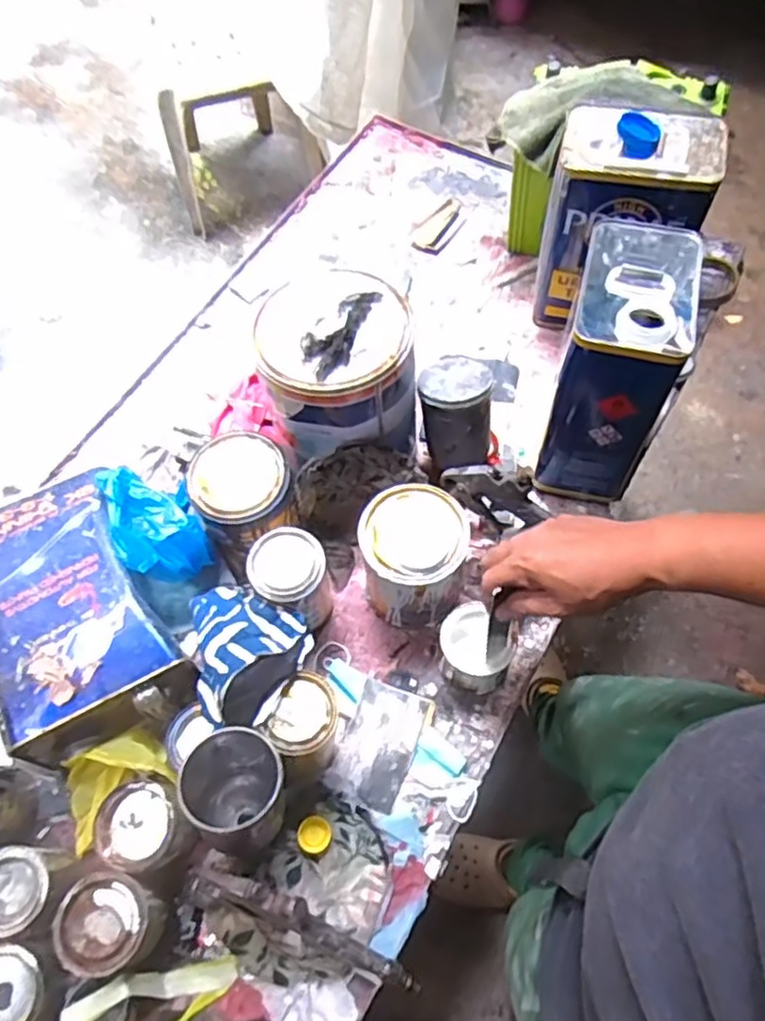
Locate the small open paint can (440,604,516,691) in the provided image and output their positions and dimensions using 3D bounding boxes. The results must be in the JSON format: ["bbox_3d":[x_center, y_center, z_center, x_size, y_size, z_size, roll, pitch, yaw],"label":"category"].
[{"bbox_3d":[0.093,0.142,0.695,0.071,0.070,0.073,0,63,0],"label":"small open paint can"}]

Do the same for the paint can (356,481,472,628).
[{"bbox_3d":[0.030,0.051,0.705,0.100,0.133,0.104,0,66,0],"label":"paint can"}]

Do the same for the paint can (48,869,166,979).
[{"bbox_3d":[-0.230,0.352,0.585,0.075,0.071,0.071,0,66,0],"label":"paint can"}]

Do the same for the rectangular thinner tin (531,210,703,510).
[{"bbox_3d":[0.239,-0.152,0.731,0.103,0.246,0.177,14,67,6],"label":"rectangular thinner tin"}]

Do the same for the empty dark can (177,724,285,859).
[{"bbox_3d":[-0.124,0.244,0.587,0.078,0.106,0.088,-5,66,-3],"label":"empty dark can"}]

